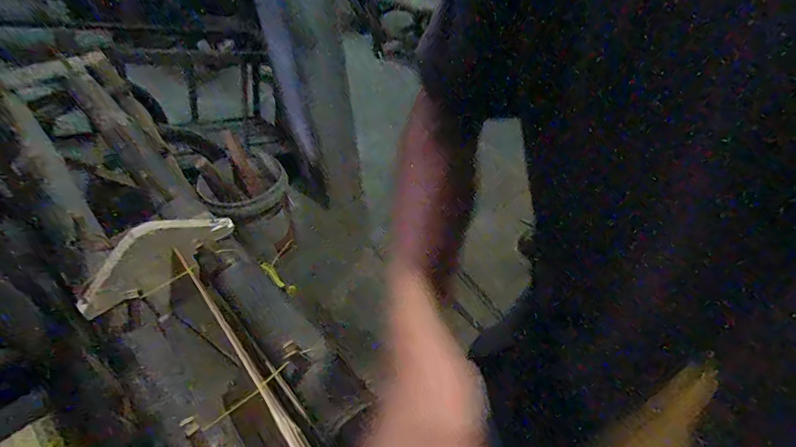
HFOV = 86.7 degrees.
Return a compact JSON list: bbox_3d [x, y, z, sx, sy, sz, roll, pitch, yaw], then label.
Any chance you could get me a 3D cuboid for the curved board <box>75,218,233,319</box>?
[{"bbox_3d":[-0.297,0.035,0.521,0.013,0.075,0.187,16,41,42],"label":"curved board"}]

